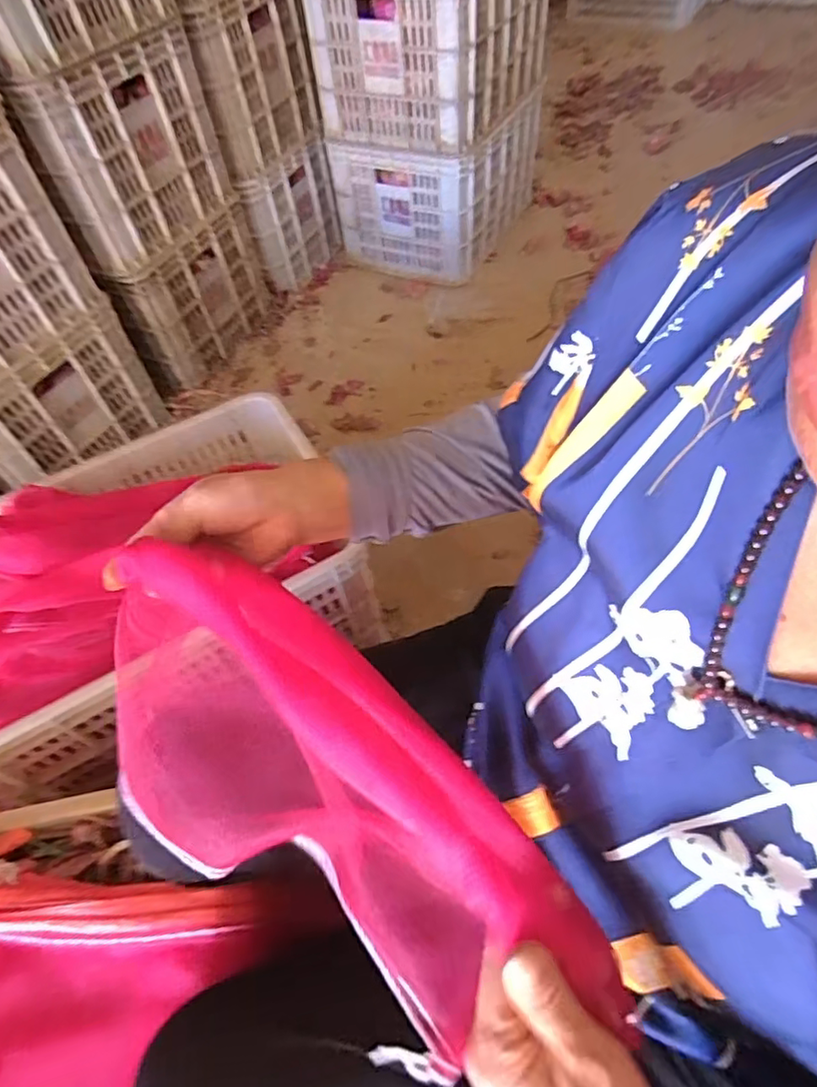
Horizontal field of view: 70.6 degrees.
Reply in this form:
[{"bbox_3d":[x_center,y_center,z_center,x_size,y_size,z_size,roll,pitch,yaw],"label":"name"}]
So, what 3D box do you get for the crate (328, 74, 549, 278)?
[{"bbox_3d":[0.084,-0.904,1.451,0.341,0.288,0.434,24,60,20],"label":"crate"}]

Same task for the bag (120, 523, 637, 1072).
[{"bbox_3d":[-0.052,0.135,0.333,0.333,0.103,0.141,28,61,22],"label":"bag"}]

